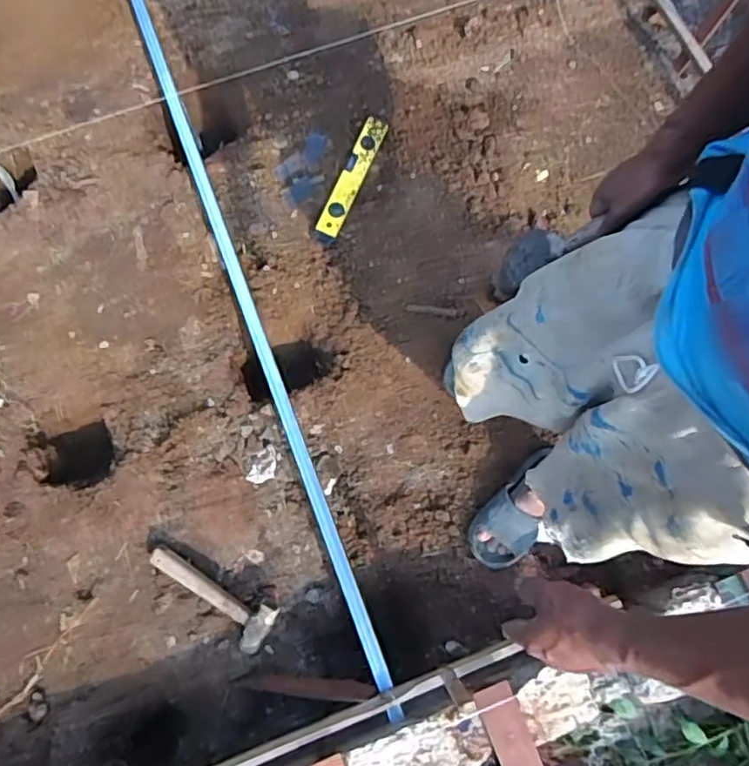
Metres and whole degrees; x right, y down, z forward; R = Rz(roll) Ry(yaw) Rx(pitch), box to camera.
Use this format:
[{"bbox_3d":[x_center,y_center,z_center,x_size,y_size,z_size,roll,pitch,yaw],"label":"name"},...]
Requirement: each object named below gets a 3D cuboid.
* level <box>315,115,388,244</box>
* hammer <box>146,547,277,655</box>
[{"bbox_3d":[-0.056,-0.465,1.399,0.061,0.034,0.314,24,85,10],"label":"level"},{"bbox_3d":[-0.323,0.416,1.202,0.276,0.047,0.095,30,78,7],"label":"hammer"}]

